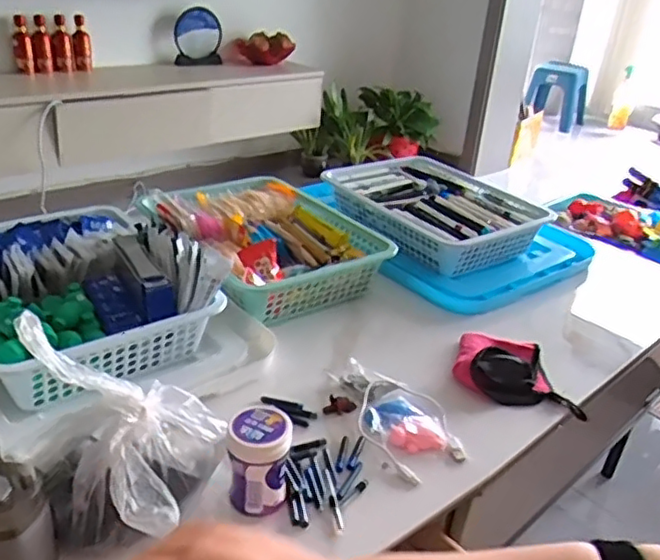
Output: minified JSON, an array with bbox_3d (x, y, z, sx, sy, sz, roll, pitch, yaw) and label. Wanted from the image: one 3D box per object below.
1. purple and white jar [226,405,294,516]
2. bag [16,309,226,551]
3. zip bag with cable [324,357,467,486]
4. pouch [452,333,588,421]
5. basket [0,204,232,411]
[{"bbox_3d":[-0.061,0.156,0.546,0.054,0.083,0.049,2,28,-5],"label":"purple and white jar"},{"bbox_3d":[-0.168,0.112,0.513,0.157,0.132,0.134,11,28,11],"label":"bag"},{"bbox_3d":[0.066,0.139,0.670,0.094,0.030,0.160,-16,34,-34],"label":"zip bag with cable"},{"bbox_3d":[0.220,0.104,0.755,0.140,0.032,0.113,8,28,6],"label":"pouch"},{"bbox_3d":[-0.303,-0.006,0.753,0.269,0.104,0.331,-17,35,-36],"label":"basket"}]

